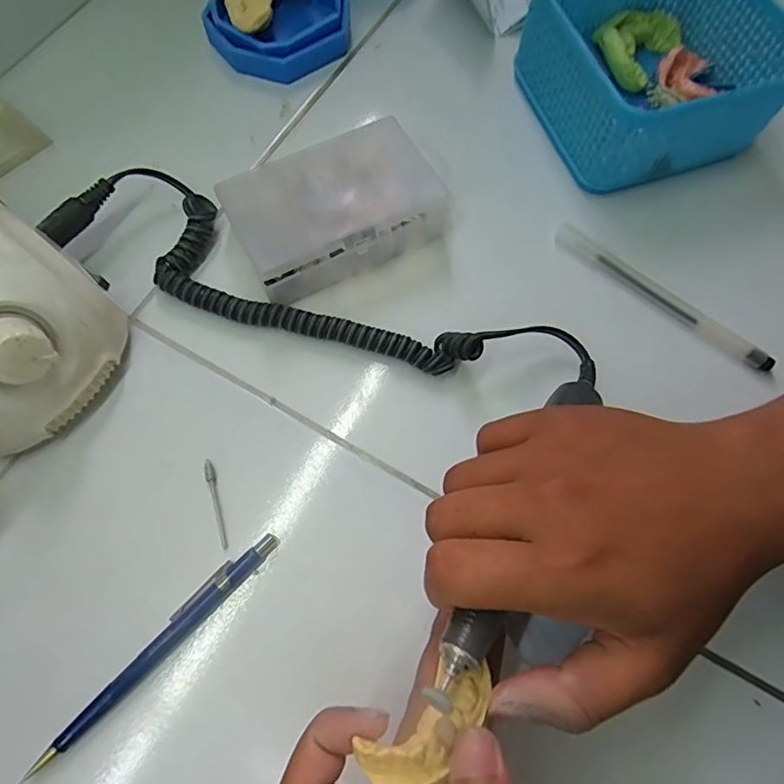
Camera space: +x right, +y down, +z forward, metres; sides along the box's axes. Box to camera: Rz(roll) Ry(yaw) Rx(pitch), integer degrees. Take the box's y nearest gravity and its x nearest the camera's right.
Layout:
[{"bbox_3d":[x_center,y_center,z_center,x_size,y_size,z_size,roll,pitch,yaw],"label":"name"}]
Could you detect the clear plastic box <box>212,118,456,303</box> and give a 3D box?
[{"bbox_3d":[-0.028,-0.107,0.298,0.122,0.033,0.071,-31,74,-12],"label":"clear plastic box"}]

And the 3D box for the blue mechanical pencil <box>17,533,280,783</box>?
[{"bbox_3d":[-0.105,0.116,0.235,0.013,0.009,0.133,42,74,12],"label":"blue mechanical pencil"}]

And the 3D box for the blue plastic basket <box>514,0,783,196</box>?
[{"bbox_3d":[0.164,-0.206,0.325,0.134,0.063,0.130,-19,72,-8],"label":"blue plastic basket"}]

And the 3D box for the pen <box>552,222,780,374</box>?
[{"bbox_3d":[0.158,-0.056,0.304,0.139,0.013,0.011,36,73,11],"label":"pen"}]

